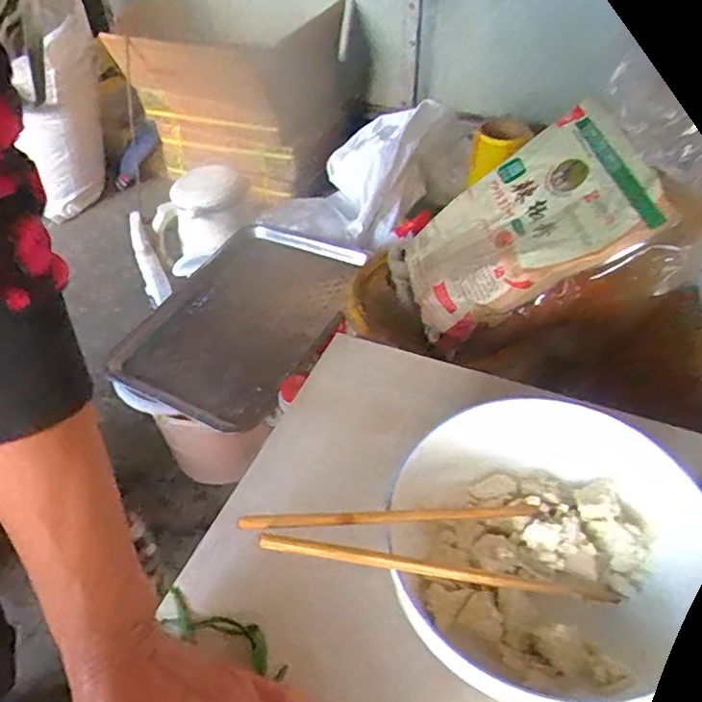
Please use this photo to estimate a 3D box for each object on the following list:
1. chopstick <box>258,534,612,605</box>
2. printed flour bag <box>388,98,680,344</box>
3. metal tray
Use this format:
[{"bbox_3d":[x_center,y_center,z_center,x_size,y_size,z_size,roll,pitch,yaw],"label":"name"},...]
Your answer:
[{"bbox_3d":[0.054,0.124,0.336,0.214,0.010,0.009,15,43,-15],"label":"chopstick"},{"bbox_3d":[0.174,-0.144,0.694,0.309,0.072,0.206,-31,48,30],"label":"printed flour bag"},{"bbox_3d":[-0.163,-0.051,0.889,0.290,0.041,0.345,22,64,27],"label":"metal tray"}]

